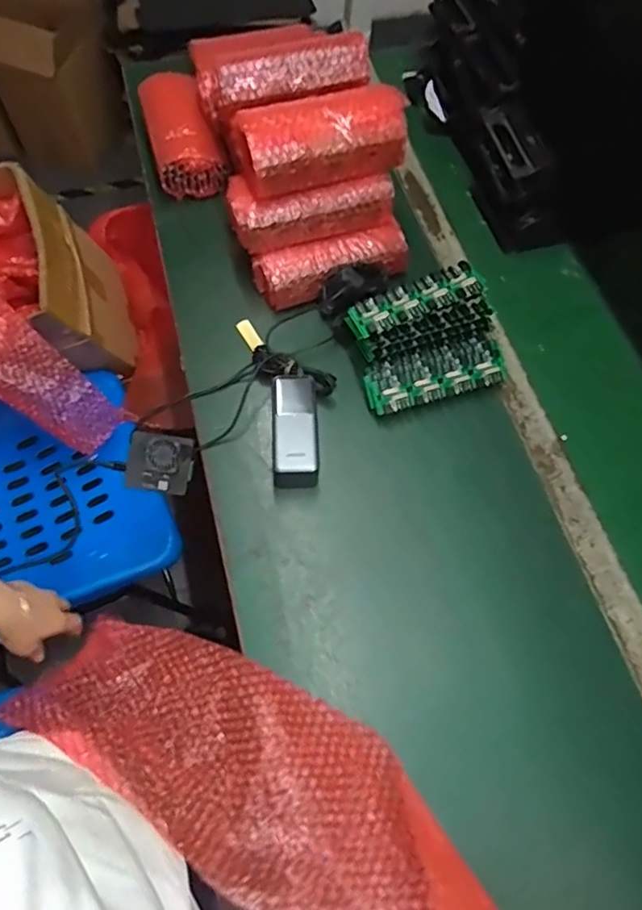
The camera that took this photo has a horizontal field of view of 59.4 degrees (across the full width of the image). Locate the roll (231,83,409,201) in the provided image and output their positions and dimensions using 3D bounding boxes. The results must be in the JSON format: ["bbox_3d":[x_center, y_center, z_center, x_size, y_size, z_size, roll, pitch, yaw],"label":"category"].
[{"bbox_3d":[-0.003,-0.410,0.716,0.209,0.068,0.115,-19,67,-11],"label":"roll"}]

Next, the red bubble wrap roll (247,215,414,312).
[{"bbox_3d":[0.017,-0.264,0.786,0.212,0.062,0.060,-19,67,-11],"label":"red bubble wrap roll"}]

